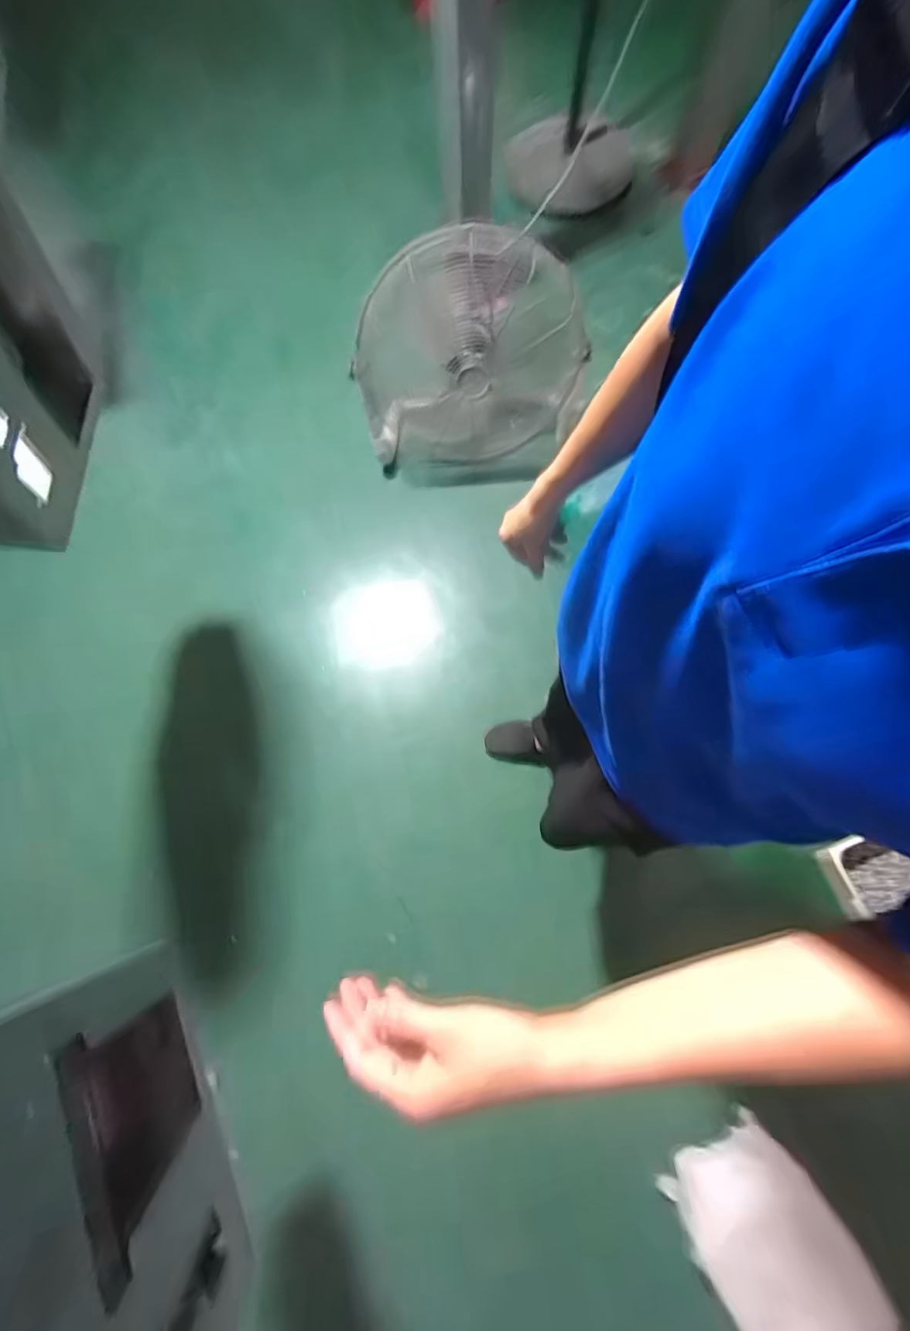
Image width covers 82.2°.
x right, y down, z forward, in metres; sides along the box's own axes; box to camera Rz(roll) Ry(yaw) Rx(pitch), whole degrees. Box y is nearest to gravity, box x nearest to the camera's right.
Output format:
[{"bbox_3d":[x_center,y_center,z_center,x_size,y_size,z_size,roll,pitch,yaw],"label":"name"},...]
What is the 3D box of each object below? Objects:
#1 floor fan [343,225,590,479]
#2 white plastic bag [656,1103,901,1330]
[{"bbox_3d":[0.034,-0.721,1.267,0.509,0.476,0.241,-22,76,-6],"label":"floor fan"},{"bbox_3d":[0.574,1.048,0.944,0.254,0.104,0.328,-31,77,-8],"label":"white plastic bag"}]

